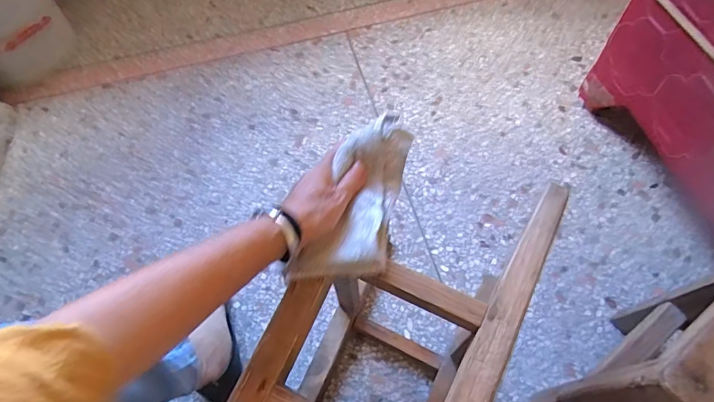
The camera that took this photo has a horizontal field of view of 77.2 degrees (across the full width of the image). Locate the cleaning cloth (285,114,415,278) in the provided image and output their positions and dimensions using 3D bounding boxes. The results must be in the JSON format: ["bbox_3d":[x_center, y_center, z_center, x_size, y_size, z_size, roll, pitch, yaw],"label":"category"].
[{"bbox_3d":[0.005,0.002,0.429,0.076,0.035,0.168,18,76,13],"label":"cleaning cloth"}]

